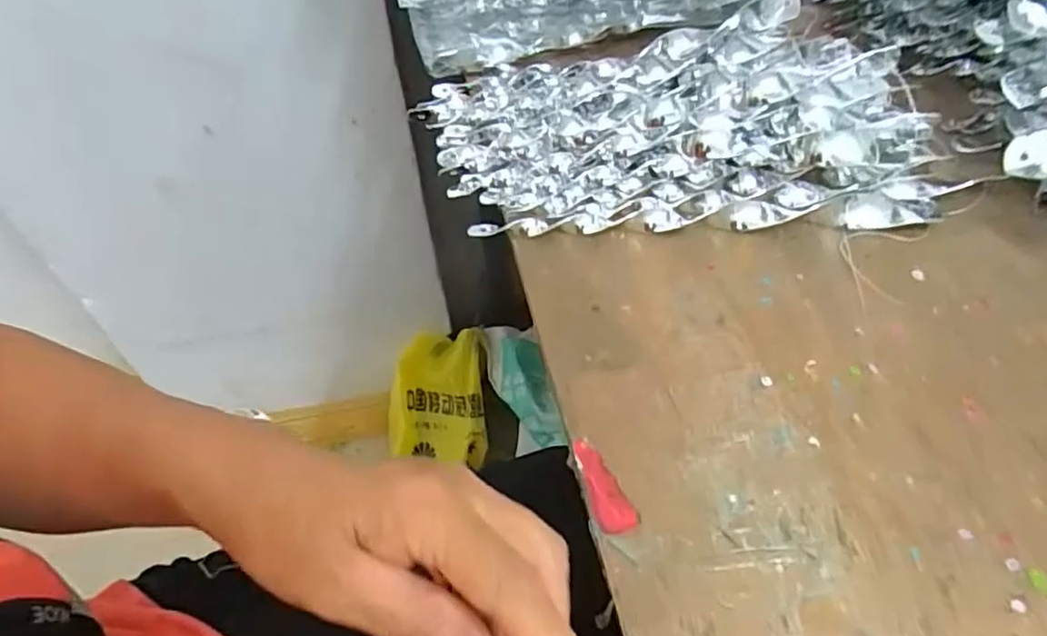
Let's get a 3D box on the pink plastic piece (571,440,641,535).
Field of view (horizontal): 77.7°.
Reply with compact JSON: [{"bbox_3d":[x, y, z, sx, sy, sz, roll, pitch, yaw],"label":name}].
[{"bbox_3d":[0.035,0.077,0.302,0.017,0.004,0.050,-21,51,-13],"label":"pink plastic piece"}]

